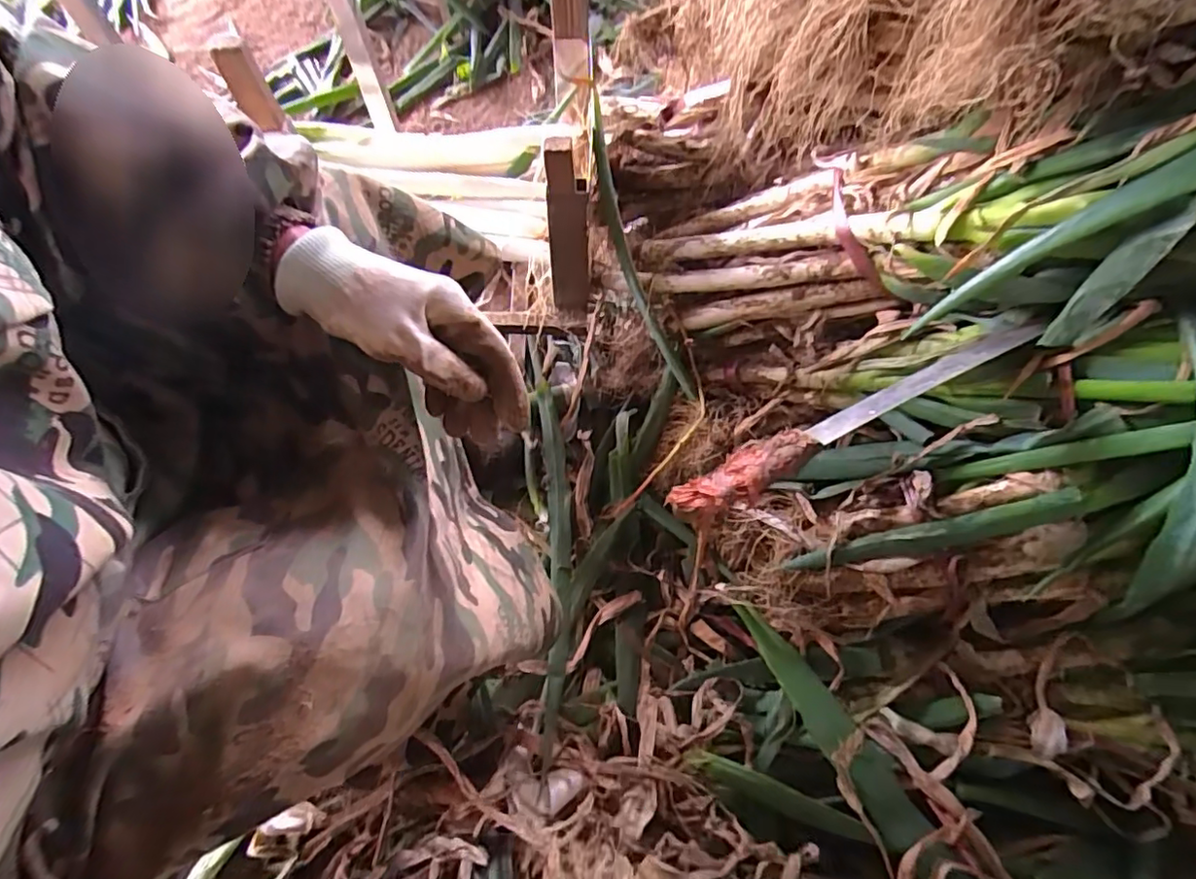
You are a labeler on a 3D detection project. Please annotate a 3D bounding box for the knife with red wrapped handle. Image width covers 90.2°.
[{"bbox_3d":[0.213,-0.023,0.489,0.340,0.039,0.038,-25,67,-10],"label":"knife with red wrapped handle"}]

